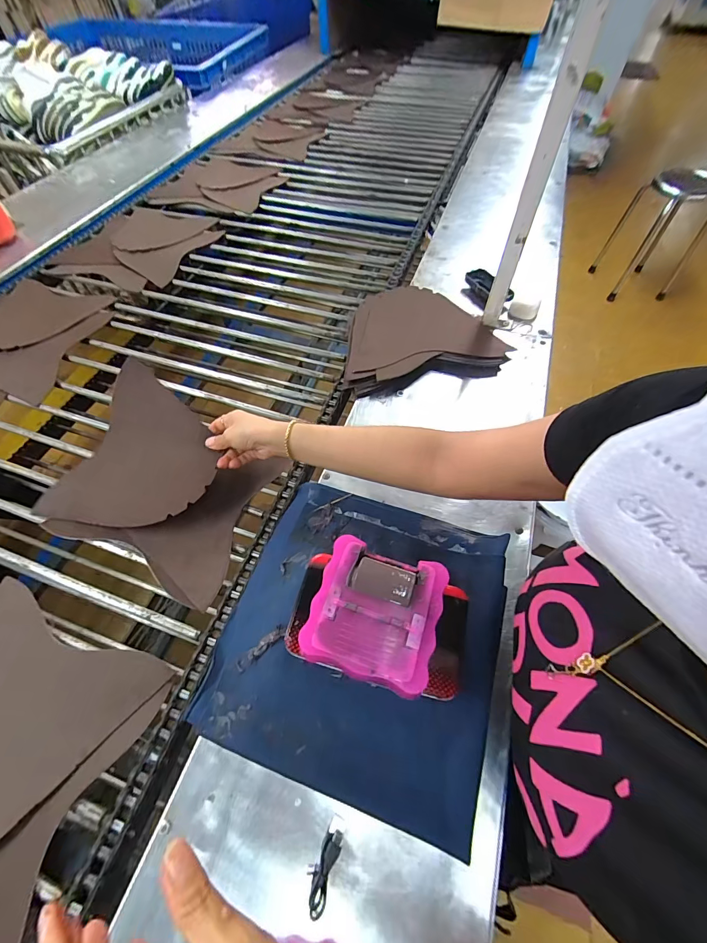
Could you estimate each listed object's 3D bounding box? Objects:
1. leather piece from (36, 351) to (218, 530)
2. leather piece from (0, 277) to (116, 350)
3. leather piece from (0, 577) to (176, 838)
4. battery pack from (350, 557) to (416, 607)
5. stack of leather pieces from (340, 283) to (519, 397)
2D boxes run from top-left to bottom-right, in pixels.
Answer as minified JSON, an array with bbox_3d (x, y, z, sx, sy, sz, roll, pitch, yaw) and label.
[{"bbox_3d":[-0.304,-0.028,0.545,0.227,0.019,0.245,17,77,12],"label":"leather piece"},{"bbox_3d":[-0.673,-0.327,0.776,0.238,0.013,0.215,15,59,9],"label":"leather piece"},{"bbox_3d":[-0.382,0.262,0.398,0.255,0.019,0.232,24,61,14],"label":"leather piece"},{"bbox_3d":[0.027,0.097,0.332,0.054,0.005,0.033,15,59,9],"label":"battery pack"},{"bbox_3d":[0.113,-0.252,0.697,0.297,0.048,0.234,-12,59,-7],"label":"stack of leather pieces"}]

